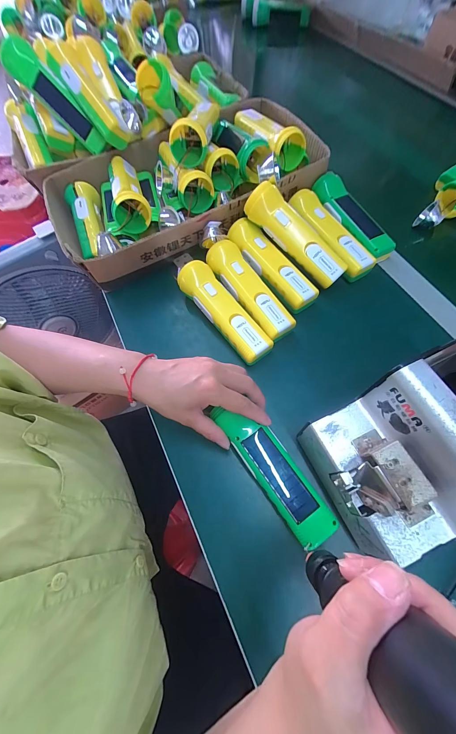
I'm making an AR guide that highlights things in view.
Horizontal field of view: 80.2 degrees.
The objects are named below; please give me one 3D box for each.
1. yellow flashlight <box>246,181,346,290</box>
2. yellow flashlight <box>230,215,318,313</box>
[{"bbox_3d":[0.096,-0.183,0.382,0.163,0.042,0.044,44,73,-3],"label":"yellow flashlight"},{"bbox_3d":[0.060,-0.151,0.393,0.050,0.038,0.163,-33,69,-12],"label":"yellow flashlight"}]

